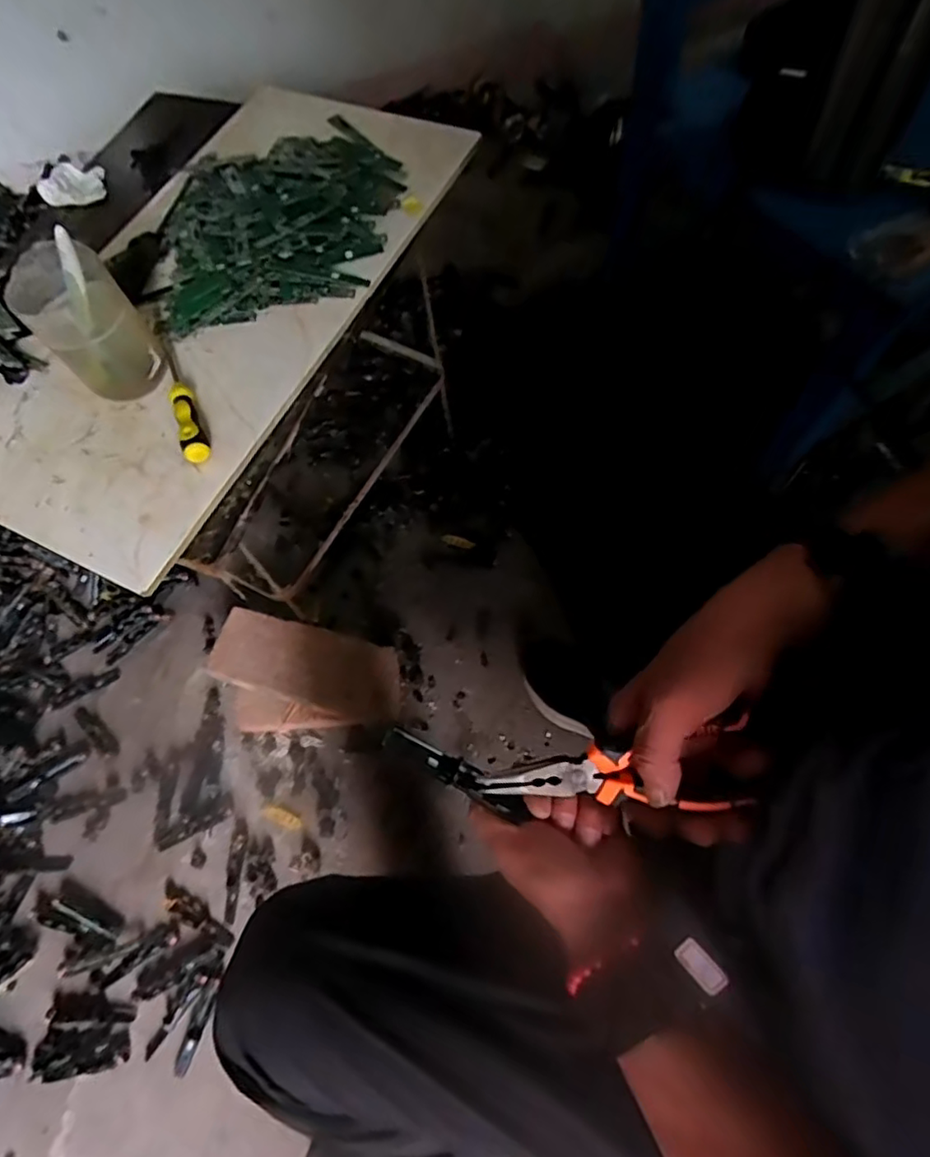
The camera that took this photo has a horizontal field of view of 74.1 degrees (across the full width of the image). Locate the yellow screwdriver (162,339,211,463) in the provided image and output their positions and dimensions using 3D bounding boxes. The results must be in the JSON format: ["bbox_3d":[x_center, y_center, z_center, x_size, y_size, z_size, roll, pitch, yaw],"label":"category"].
[{"bbox_3d":[-0.250,-0.160,0.540,0.020,0.021,0.149,-24,64,-5],"label":"yellow screwdriver"}]

